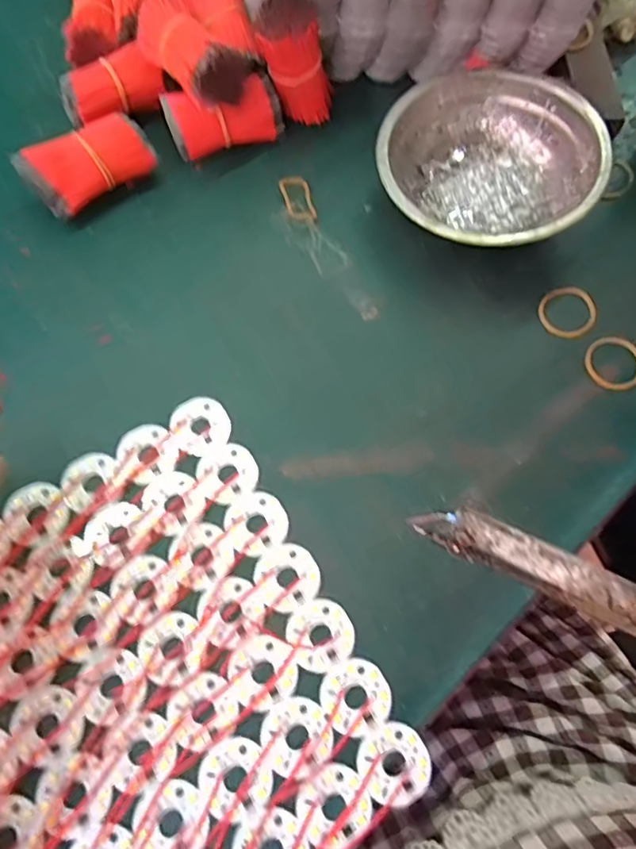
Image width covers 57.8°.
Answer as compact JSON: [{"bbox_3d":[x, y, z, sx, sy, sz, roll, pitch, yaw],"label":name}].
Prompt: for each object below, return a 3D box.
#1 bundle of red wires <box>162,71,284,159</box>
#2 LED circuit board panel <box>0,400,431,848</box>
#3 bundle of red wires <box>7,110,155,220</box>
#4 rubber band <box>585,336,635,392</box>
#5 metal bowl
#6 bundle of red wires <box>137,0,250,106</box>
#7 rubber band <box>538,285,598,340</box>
[{"bbox_3d":[-0.060,-0.197,0.369,0.071,0.035,0.027,-17,70,-7],"label":"bundle of red wires"},{"bbox_3d":[-0.091,0.119,0.262,0.208,0.004,0.209,-30,72,-11],"label":"LED circuit board panel"},{"bbox_3d":[-0.139,-0.157,0.354,0.073,0.035,0.034,-32,72,-12],"label":"bundle of red wires"},{"bbox_3d":[0.167,-0.035,0.322,0.034,0.005,0.032,0,69,0],"label":"rubber band"},{"bbox_3d":[0.099,-0.151,0.346,0.124,0.045,0.124,0,69,0],"label":"metal bowl"},{"bbox_3d":[-0.077,-0.227,0.341,0.039,0.032,0.076,-38,74,-14],"label":"bundle of red wires"},{"bbox_3d":[0.146,-0.066,0.334,0.035,0.005,0.032,-36,73,-13],"label":"rubber band"}]

